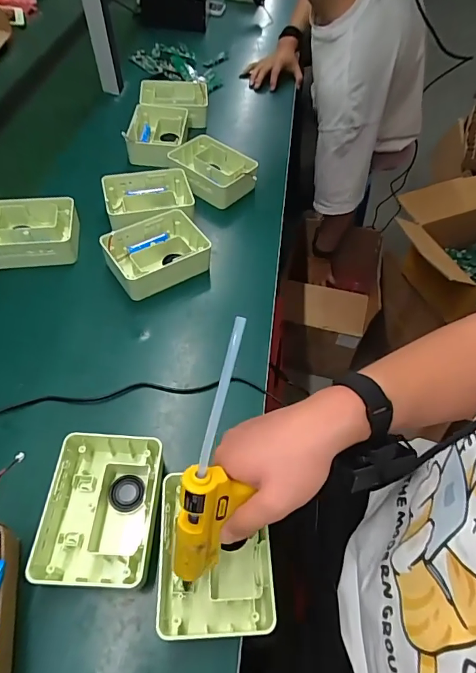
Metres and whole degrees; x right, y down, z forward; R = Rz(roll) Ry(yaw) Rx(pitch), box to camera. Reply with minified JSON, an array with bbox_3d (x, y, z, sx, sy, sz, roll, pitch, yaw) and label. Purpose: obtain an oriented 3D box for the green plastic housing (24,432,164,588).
[{"bbox_3d":[-0.138,0.176,0.435,0.111,0.045,0.149,4,54,1],"label":"green plastic housing"}]

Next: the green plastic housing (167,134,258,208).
[{"bbox_3d":[-0.042,-0.306,0.773,0.121,0.046,0.152,-38,63,-25],"label":"green plastic housing"}]

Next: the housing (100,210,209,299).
[{"bbox_3d":[-0.124,-0.125,0.648,0.148,0.056,0.121,-25,59,-18],"label":"housing"}]

